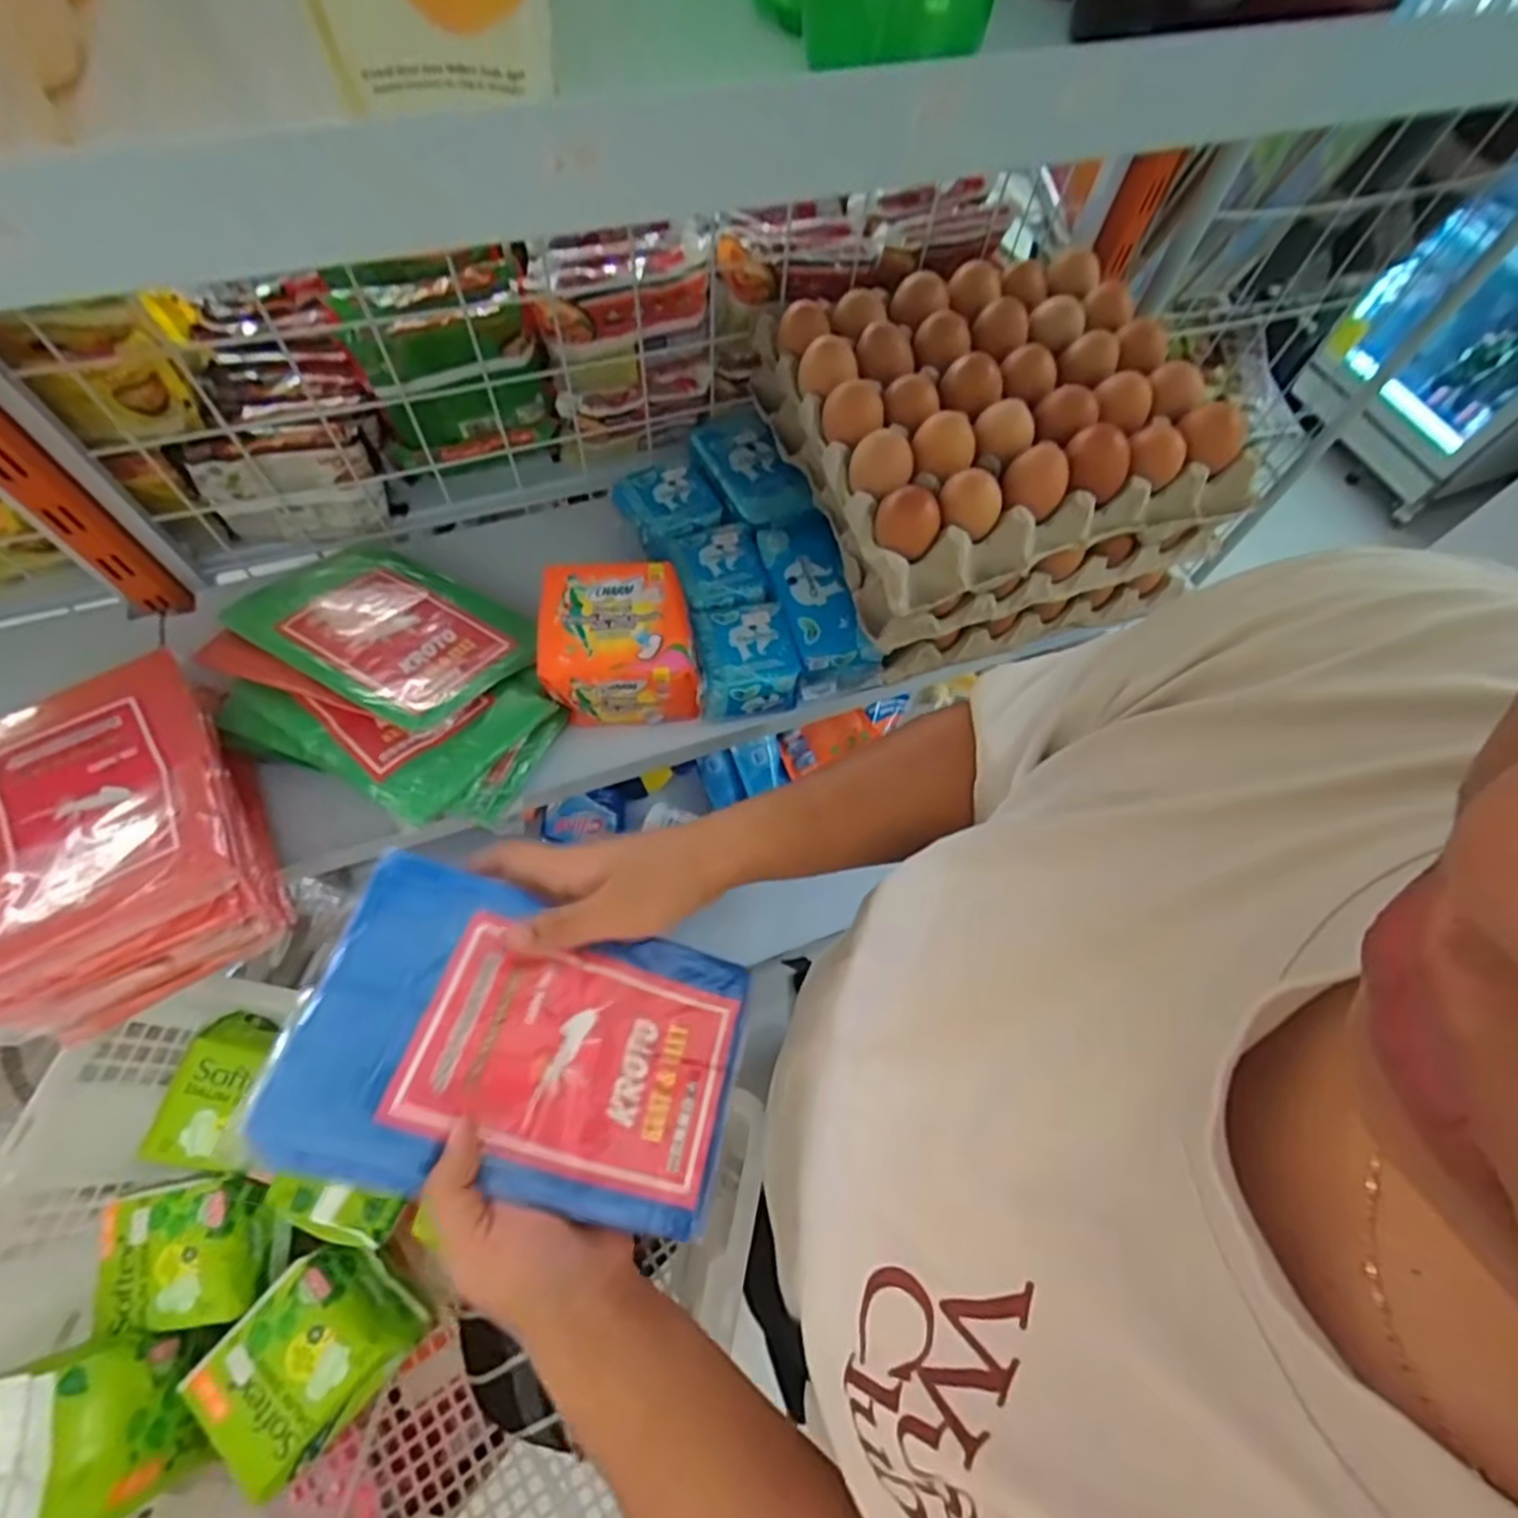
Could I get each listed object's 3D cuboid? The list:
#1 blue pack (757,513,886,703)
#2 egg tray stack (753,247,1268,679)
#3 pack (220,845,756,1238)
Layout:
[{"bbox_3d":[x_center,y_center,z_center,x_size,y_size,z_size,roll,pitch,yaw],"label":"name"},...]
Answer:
[{"bbox_3d":[0.045,-0.129,0.583,0.064,0.050,0.140,-14,66,-10],"label":"blue pack"},{"bbox_3d":[0.180,-0.246,0.580,0.289,0.149,0.263,-18,67,-12],"label":"egg tray stack"},{"bbox_3d":[-0.109,0.137,0.346,0.200,0.010,0.135,20,56,-11],"label":"pack"}]

